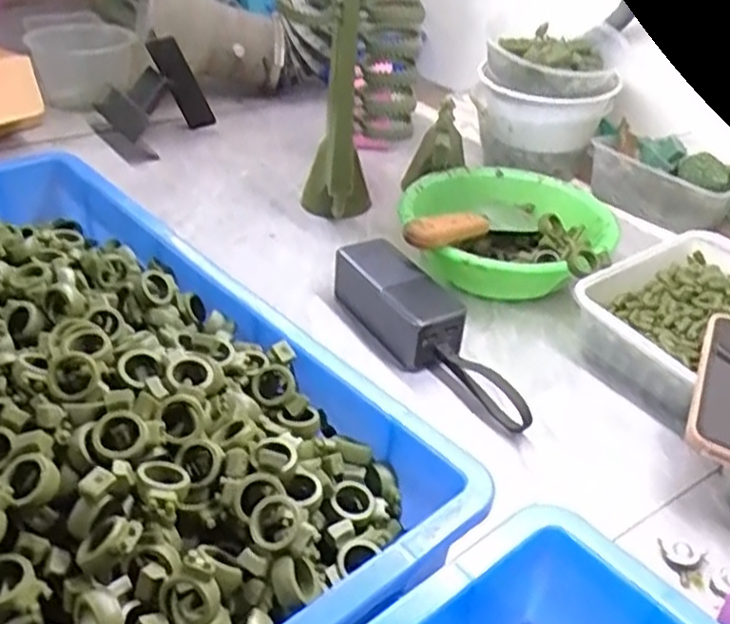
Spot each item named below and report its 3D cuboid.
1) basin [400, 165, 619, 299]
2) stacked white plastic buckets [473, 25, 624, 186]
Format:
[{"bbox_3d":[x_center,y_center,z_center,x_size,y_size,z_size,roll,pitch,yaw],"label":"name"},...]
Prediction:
[{"bbox_3d":[0.134,-0.066,0.715,0.212,0.073,0.212,2,35,-2],"label":"basin"},{"bbox_3d":[0.213,-0.249,0.875,0.153,0.145,0.129,13,36,12],"label":"stacked white plastic buckets"}]

